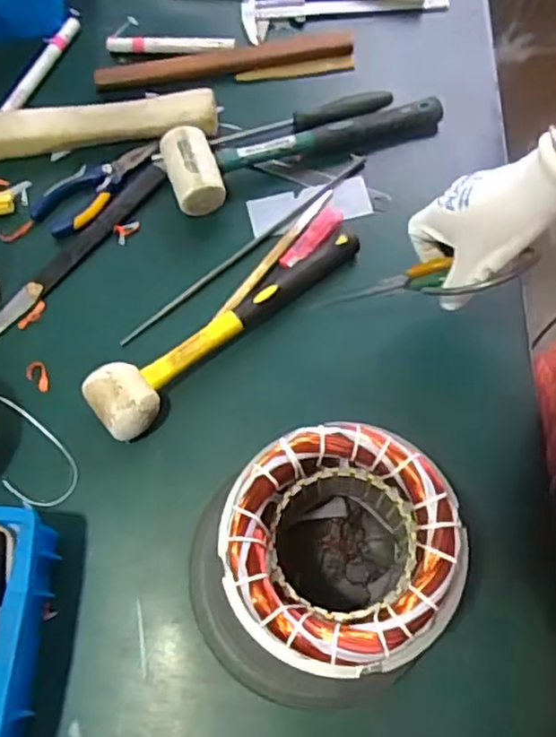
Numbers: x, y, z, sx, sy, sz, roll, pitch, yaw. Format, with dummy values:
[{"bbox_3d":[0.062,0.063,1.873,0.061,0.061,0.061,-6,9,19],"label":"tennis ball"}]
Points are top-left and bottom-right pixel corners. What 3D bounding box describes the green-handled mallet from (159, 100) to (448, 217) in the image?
[{"bbox_3d":[0.025,-0.236,0.647,0.284,0.044,0.080,-22,70,-7],"label":"green-handled mallet"}]

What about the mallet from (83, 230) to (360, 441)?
[{"bbox_3d":[-0.038,-0.035,0.577,0.278,0.045,0.059,-34,72,-11],"label":"mallet"}]

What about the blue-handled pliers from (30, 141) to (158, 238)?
[{"bbox_3d":[-0.184,-0.188,0.654,0.057,0.016,0.134,38,75,14],"label":"blue-handled pliers"}]

